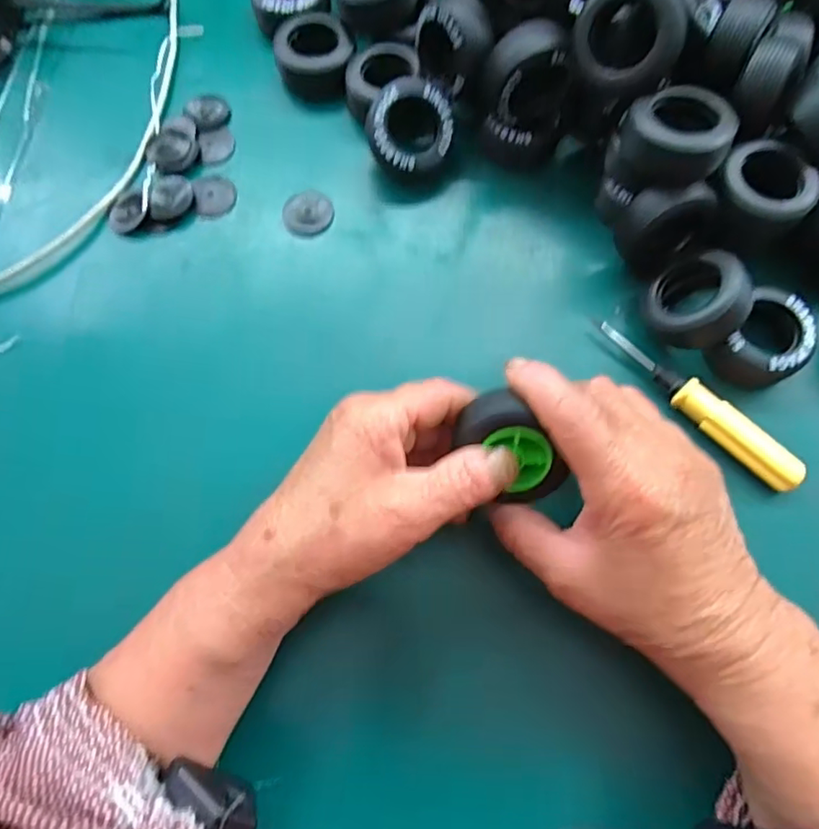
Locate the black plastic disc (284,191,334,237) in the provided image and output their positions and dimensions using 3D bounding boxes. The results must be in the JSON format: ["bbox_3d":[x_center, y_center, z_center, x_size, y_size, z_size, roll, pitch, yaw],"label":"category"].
[{"bbox_3d":[-0.057,-0.115,0.333,0.027,0.007,0.024,-13,72,-4],"label":"black plastic disc"}]

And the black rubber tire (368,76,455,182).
[{"bbox_3d":[-0.001,-0.159,0.329,0.047,0.022,0.050,-2,103,-9],"label":"black rubber tire"}]

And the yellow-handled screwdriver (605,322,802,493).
[{"bbox_3d":[0.142,-0.006,0.291,0.016,0.017,0.115,-43,77,-13],"label":"yellow-handled screwdriver"}]

